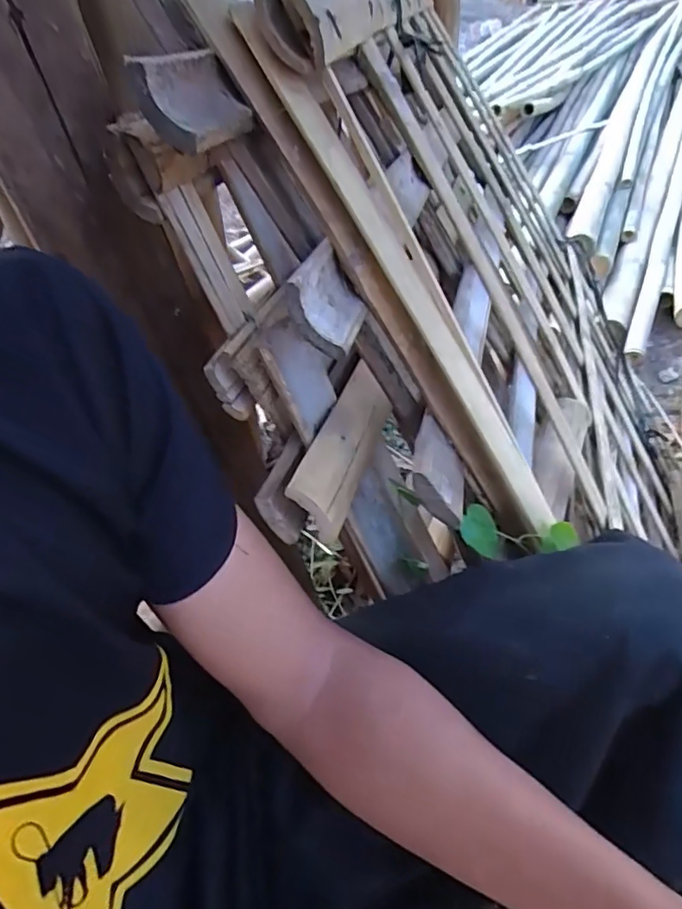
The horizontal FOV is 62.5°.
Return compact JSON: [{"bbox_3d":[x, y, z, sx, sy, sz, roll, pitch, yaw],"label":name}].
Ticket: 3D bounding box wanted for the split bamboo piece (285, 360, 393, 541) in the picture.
[{"bbox_3d":[0.004,-0.007,0.397,0.046,0.018,0.136,39,45,-13],"label":"split bamboo piece"}]

